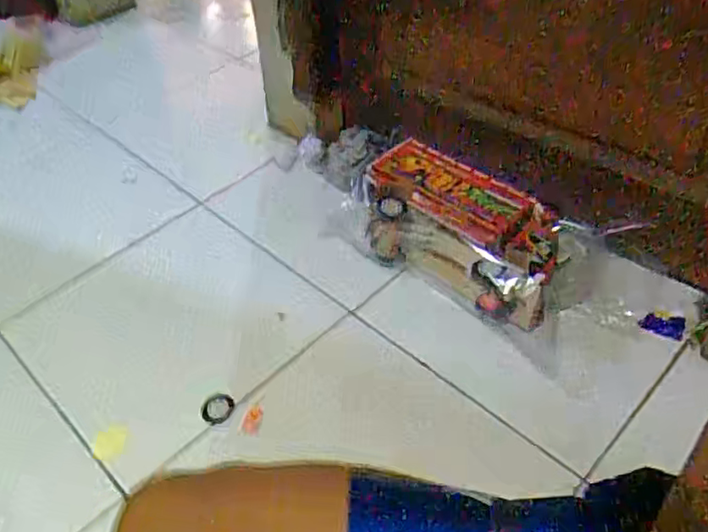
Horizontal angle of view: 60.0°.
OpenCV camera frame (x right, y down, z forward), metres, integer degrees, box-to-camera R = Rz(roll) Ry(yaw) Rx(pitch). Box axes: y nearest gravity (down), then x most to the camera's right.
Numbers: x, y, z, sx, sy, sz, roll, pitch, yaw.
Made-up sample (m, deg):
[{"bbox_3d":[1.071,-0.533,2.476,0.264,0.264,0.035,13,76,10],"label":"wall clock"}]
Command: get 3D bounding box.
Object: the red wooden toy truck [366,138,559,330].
[{"bbox_3d":[0.166,-0.054,0.966,0.316,0.157,0.164,28,53,27],"label":"red wooden toy truck"}]

